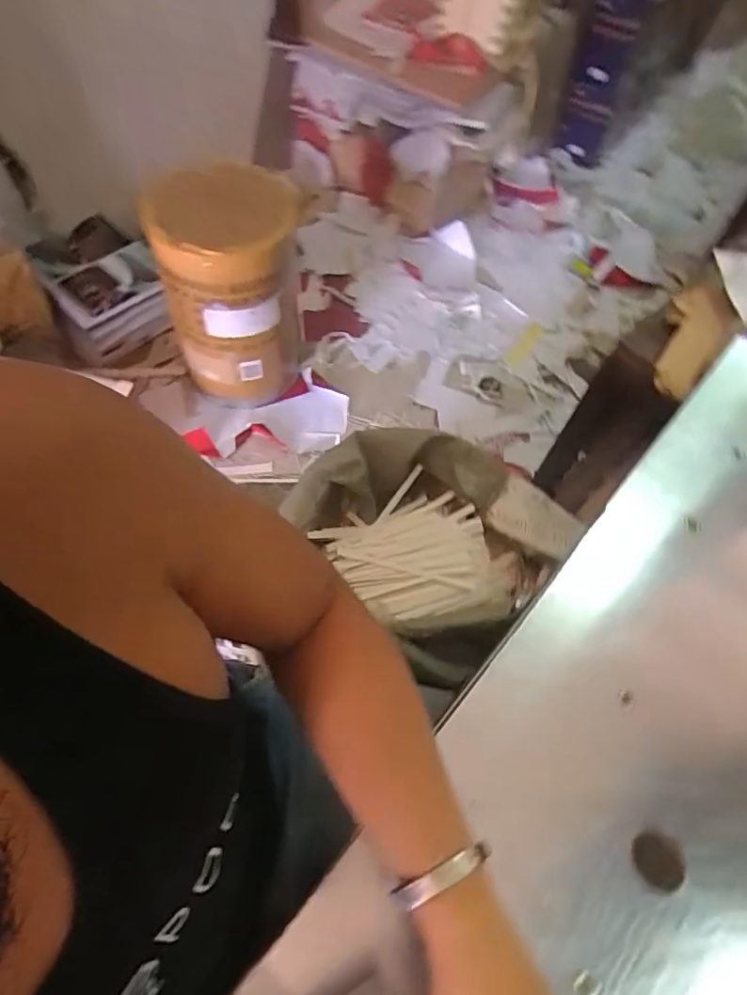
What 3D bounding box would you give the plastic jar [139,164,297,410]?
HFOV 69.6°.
[{"bbox_3d":[-0.393,-0.577,1.512,0.337,0.561,0.387,-12,61,-11],"label":"plastic jar"}]

